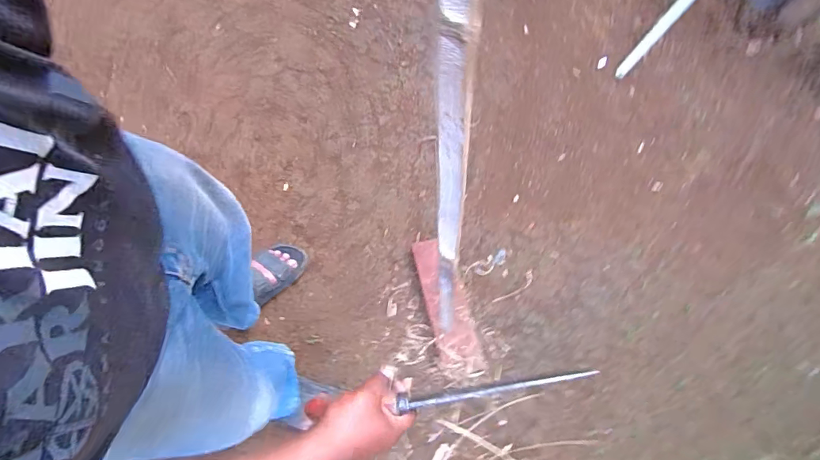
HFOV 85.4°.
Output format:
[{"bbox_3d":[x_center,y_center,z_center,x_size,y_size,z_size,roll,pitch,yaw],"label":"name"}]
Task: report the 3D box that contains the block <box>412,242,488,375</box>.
[{"bbox_3d":[0.100,0.198,1.174,0.116,0.036,0.368,-13,74,-6],"label":"block"}]

